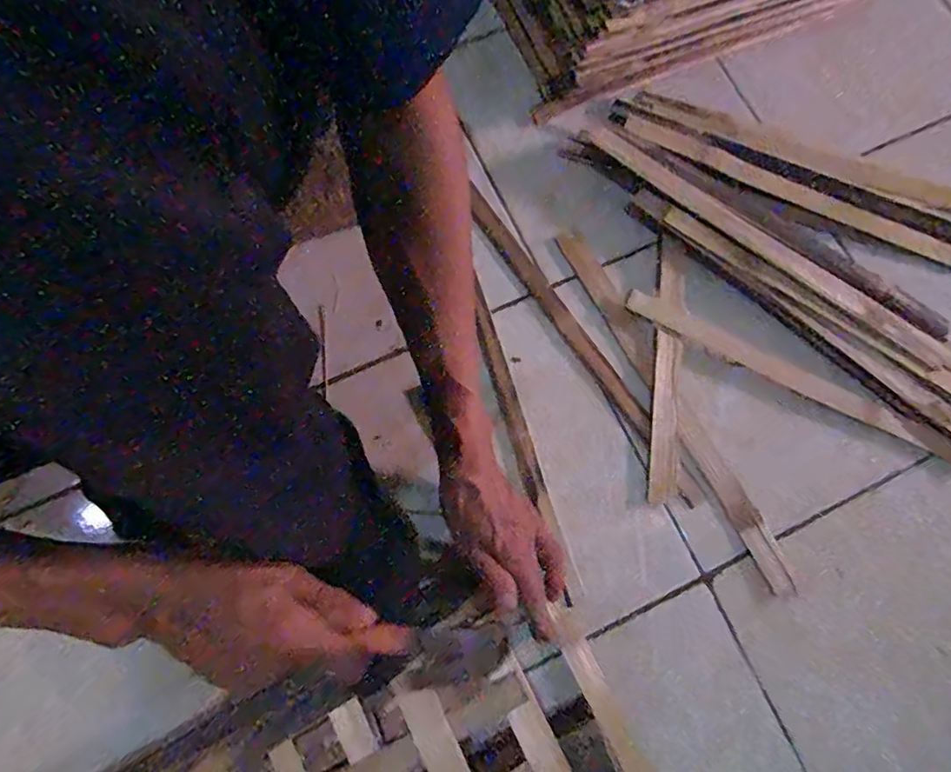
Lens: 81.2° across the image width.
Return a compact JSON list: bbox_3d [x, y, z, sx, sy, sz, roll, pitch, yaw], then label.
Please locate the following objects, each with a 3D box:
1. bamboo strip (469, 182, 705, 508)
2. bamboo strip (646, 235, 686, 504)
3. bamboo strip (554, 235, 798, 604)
[{"bbox_3d":[0.099,-0.046,0.538,0.024,0.007,0.366,-33,79,-9],"label":"bamboo strip"},{"bbox_3d":[0.183,-0.019,0.531,0.026,0.007,0.253,6,79,1],"label":"bamboo strip"},{"bbox_3d":[0.186,0.012,0.525,0.032,0.006,0.383,-27,78,-8],"label":"bamboo strip"}]

